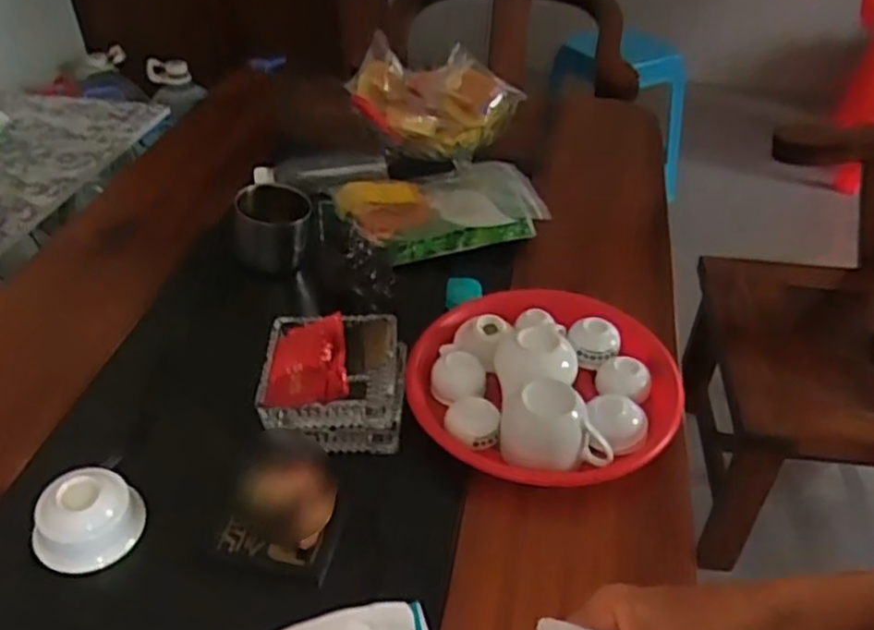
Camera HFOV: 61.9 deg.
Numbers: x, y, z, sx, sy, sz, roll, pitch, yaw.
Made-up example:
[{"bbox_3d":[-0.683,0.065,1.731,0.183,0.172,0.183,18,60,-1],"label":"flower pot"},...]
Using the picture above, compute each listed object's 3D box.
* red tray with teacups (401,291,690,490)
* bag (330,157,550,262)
[{"bbox_3d":[0.100,0.054,0.688,0.251,0.069,0.233,13,42,15],"label":"red tray with teacups"},{"bbox_3d":[0.003,-0.137,0.940,0.252,0.056,0.180,-12,41,-13],"label":"bag"}]

